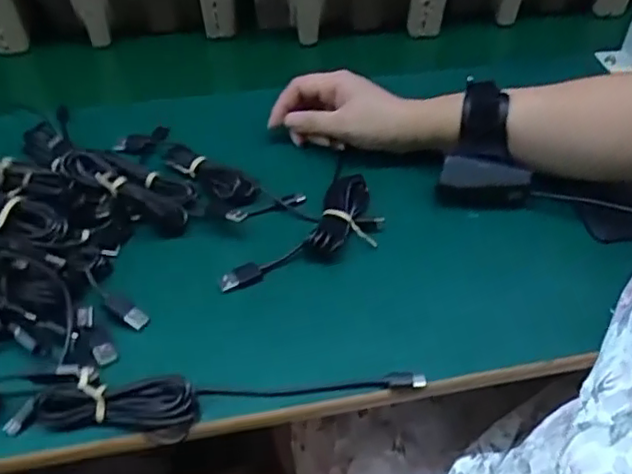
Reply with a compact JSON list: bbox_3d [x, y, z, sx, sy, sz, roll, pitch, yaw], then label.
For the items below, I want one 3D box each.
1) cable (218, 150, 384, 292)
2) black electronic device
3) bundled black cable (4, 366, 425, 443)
[{"bbox_3d":[-0.013,-0.007,0.473,0.145,0.017,0.086,-36,53,-22],"label":"cable"},{"bbox_3d":[0.133,-0.041,0.490,0.070,0.036,0.028,5,45,7],"label":"black electronic device"},{"bbox_3d":[-0.058,0.097,0.372,0.242,0.023,0.035,-1,44,0],"label":"bundled black cable"}]

